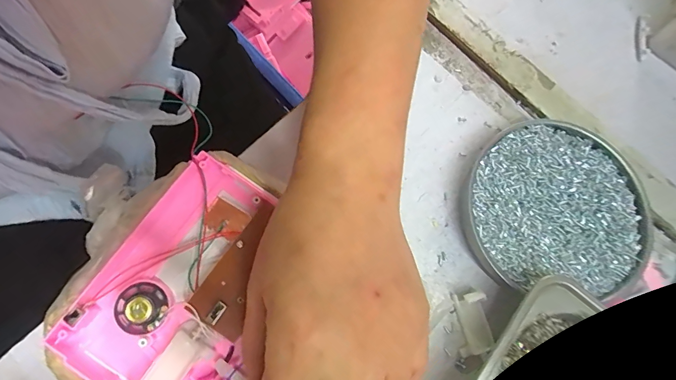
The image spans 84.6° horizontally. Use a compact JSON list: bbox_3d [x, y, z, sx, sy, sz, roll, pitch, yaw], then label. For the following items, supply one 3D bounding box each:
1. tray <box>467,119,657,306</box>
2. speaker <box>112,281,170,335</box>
[{"bbox_3d":[0.159,0.011,0.273,0.132,0.020,0.120,2,76,-6],"label":"tray"},{"bbox_3d":[-0.111,0.067,0.211,0.027,0.009,0.027,2,76,-6],"label":"speaker"}]

